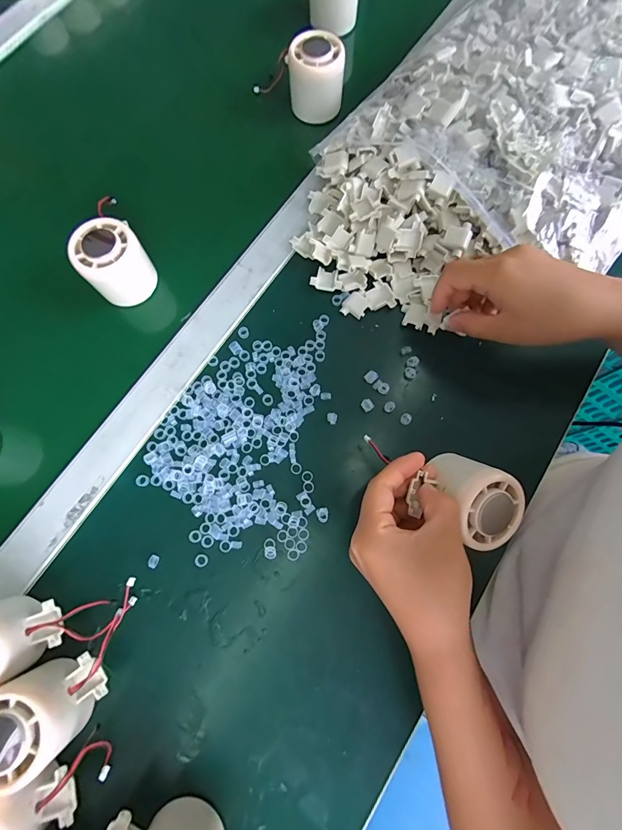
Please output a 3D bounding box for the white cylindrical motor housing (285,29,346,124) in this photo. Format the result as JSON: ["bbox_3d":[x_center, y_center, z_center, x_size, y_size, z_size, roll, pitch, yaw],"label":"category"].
[{"bbox_3d":[0.006,-0.353,0.391,0.056,0.052,0.054,0,76,0],"label":"white cylindrical motor housing"}]

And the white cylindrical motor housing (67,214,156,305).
[{"bbox_3d":[-0.175,-0.135,0.335,0.056,0.049,0.053,0,76,0],"label":"white cylindrical motor housing"}]

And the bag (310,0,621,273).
[{"bbox_3d":[0.241,-0.317,0.367,0.279,0.066,0.373,37,79,9],"label":"bag"}]

